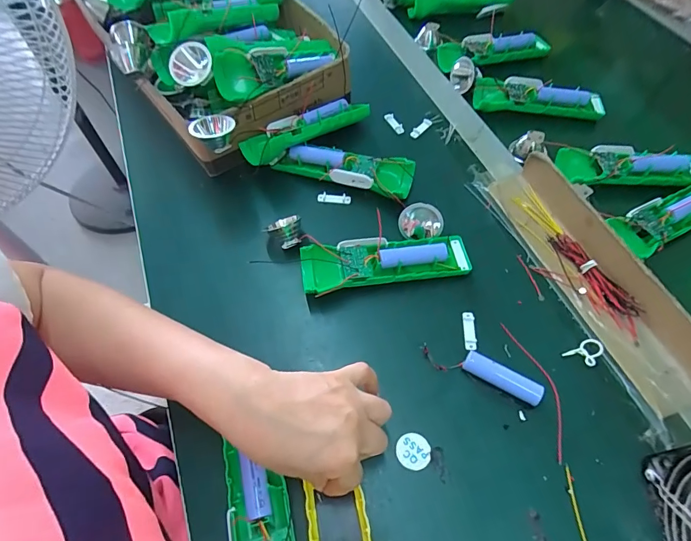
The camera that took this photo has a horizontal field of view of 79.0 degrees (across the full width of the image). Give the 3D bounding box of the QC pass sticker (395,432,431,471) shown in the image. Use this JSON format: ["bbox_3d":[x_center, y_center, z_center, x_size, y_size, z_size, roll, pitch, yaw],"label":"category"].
[{"bbox_3d":[0.055,0.146,0.338,0.027,0.004,0.027,-13,59,-8],"label":"QC pass sticker"}]

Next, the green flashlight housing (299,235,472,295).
[{"bbox_3d":[0.039,-0.007,0.410,0.161,0.027,0.046,-7,59,-4],"label":"green flashlight housing"}]

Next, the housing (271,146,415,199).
[{"bbox_3d":[-0.003,-0.109,0.472,0.154,0.032,0.045,8,59,6],"label":"housing"}]

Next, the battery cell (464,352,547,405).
[{"bbox_3d":[0.135,0.093,0.362,0.066,0.015,0.019,28,63,16],"label":"battery cell"}]

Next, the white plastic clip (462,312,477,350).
[{"bbox_3d":[0.115,0.056,0.388,0.011,0.004,0.037,2,59,2],"label":"white plastic clip"}]

